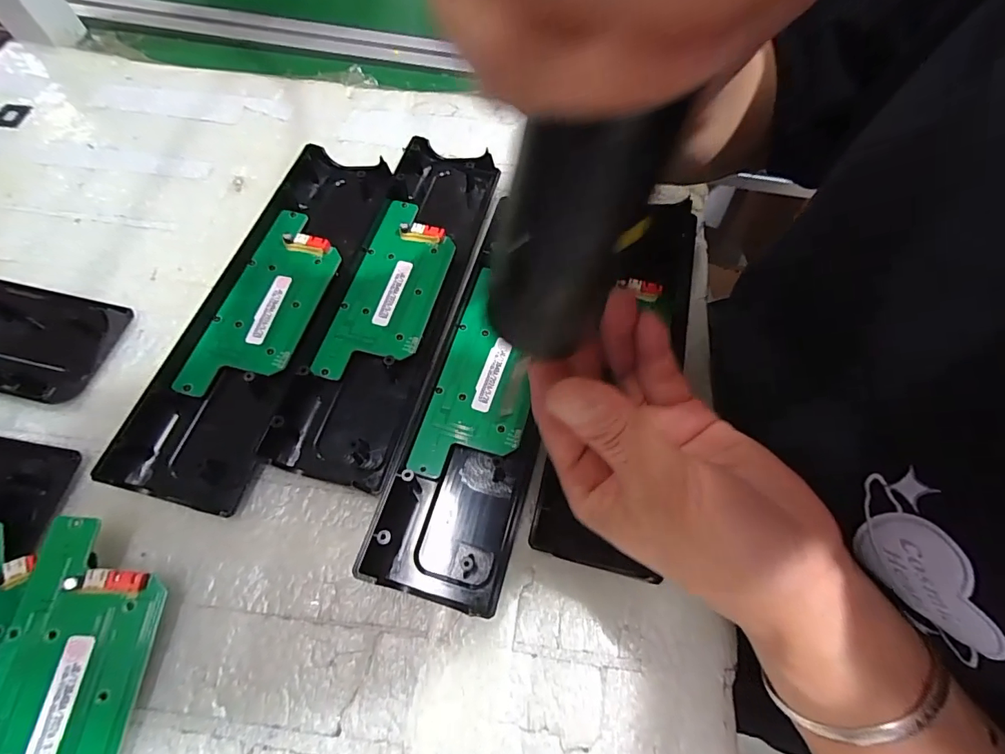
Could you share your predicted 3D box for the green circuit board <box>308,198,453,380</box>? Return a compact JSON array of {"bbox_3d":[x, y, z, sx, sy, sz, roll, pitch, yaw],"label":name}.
[{"bbox_3d":[-0.069,-0.057,0.285,0.057,0.008,0.133,15,64,4],"label":"green circuit board"}]

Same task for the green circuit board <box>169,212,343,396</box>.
[{"bbox_3d":[-0.142,-0.046,0.281,0.055,0.016,0.132,14,64,4],"label":"green circuit board"}]

